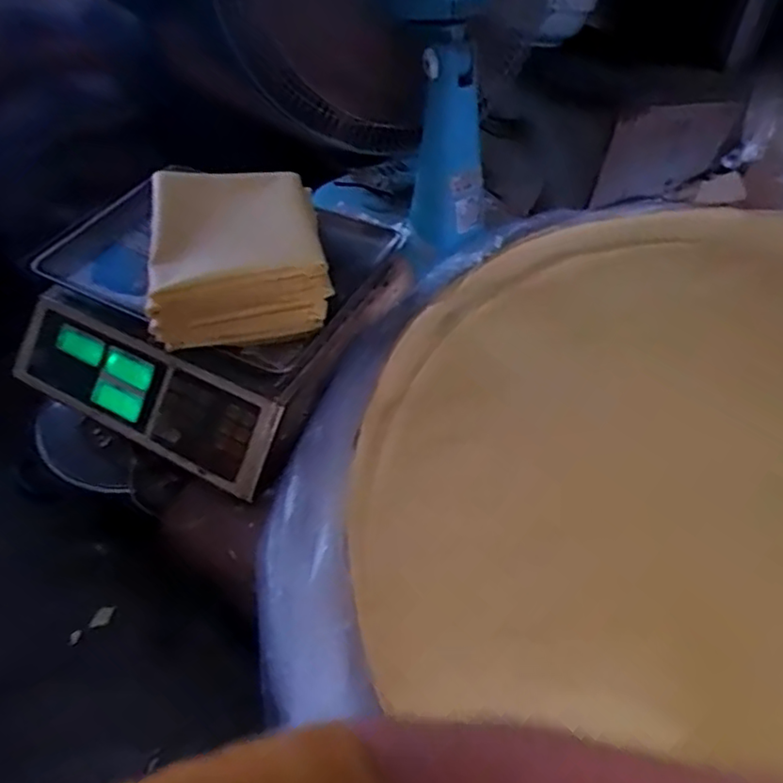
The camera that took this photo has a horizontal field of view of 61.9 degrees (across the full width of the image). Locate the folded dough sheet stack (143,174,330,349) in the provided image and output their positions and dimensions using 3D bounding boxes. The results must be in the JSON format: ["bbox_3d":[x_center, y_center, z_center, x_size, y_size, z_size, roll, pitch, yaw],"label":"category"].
[{"bbox_3d":[-0.147,-0.137,0.636,0.158,0.075,0.183,-7,47,-5],"label":"folded dough sheet stack"}]

